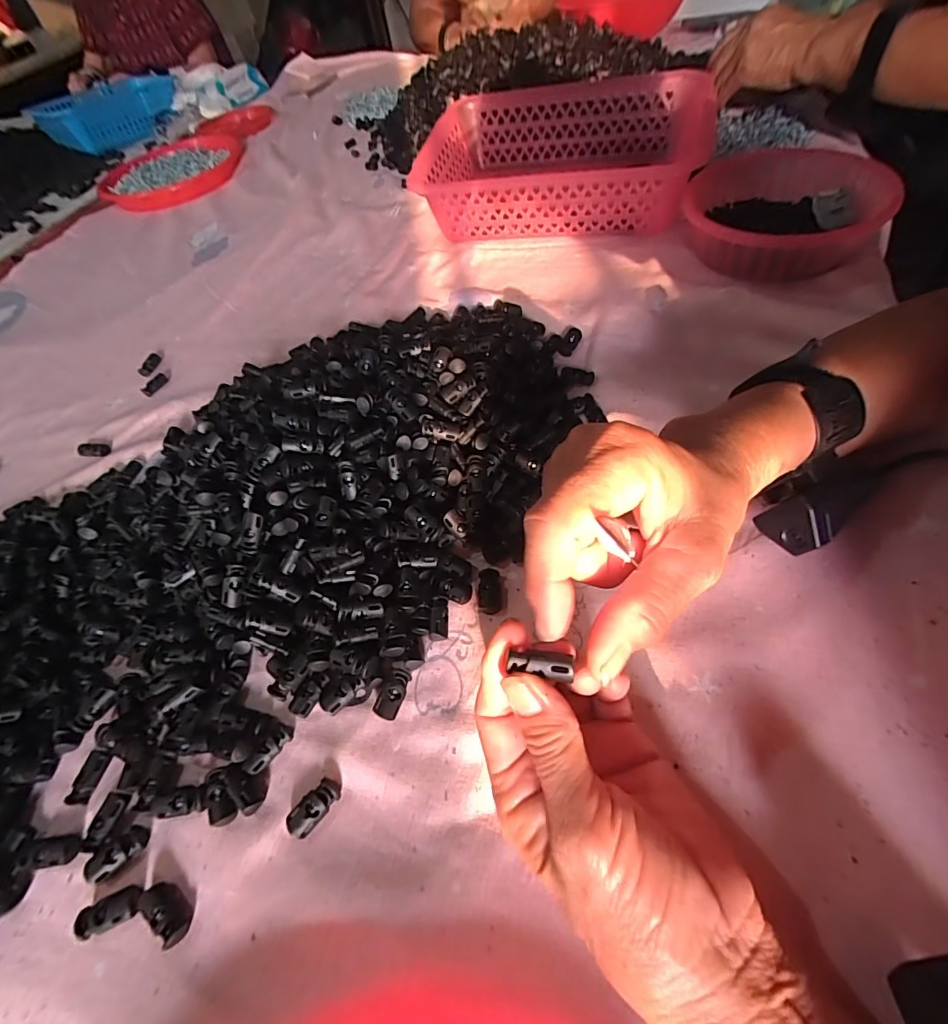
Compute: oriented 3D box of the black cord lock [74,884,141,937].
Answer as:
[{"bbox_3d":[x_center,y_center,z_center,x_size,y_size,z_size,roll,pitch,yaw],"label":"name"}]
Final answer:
[{"bbox_3d":[-0.179,0.196,0.228,0.029,0.007,0.014,-24,55,-6],"label":"black cord lock"}]

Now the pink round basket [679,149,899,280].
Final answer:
[{"bbox_3d":[0.291,-0.284,0.443,0.170,0.050,0.159,-2,56,9],"label":"pink round basket"}]

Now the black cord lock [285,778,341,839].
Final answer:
[{"bbox_3d":[-0.083,0.153,0.240,0.014,0.008,0.028,33,67,28],"label":"black cord lock"}]

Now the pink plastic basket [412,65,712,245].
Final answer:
[{"bbox_3d":[0.103,-0.404,0.548,0.308,0.098,0.210,6,57,14],"label":"pink plastic basket"}]

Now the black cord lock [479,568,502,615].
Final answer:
[{"bbox_3d":[0.010,0.050,0.294,0.014,0.008,0.027,-3,55,8],"label":"black cord lock"}]

